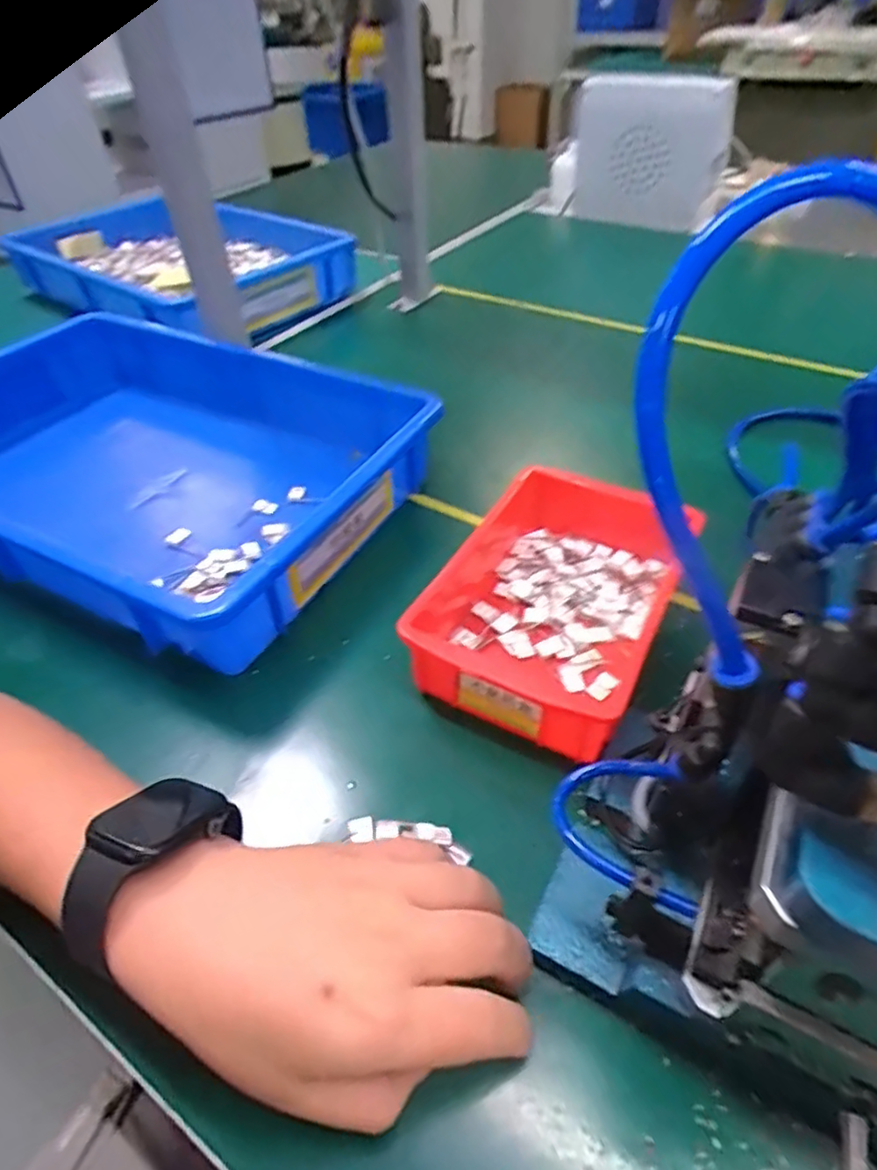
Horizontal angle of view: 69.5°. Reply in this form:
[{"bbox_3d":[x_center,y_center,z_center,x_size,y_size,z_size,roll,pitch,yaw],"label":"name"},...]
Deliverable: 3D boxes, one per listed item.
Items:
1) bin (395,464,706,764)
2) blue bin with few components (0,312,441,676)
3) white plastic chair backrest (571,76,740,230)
[{"bbox_3d":[0.075,0.011,0.418,0.137,0.055,0.189,24,50,24],"label":"bin"},{"bbox_3d":[-0.230,-0.105,0.525,0.390,0.102,0.291,18,48,20],"label":"blue bin with few components"},{"bbox_3d":[0.356,-0.749,1.096,0.262,0.200,0.066,17,48,19],"label":"white plastic chair backrest"}]

